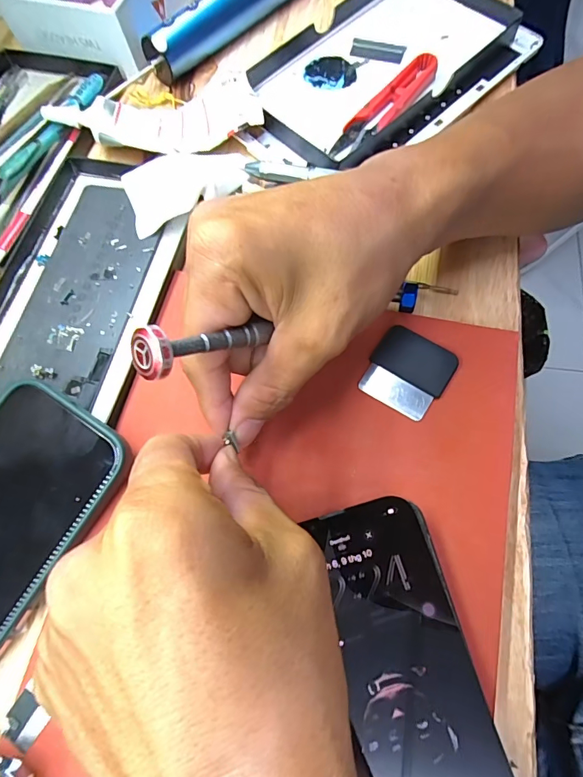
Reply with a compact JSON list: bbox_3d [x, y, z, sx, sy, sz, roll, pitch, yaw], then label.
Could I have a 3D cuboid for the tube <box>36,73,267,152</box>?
[{"bbox_3d":[-0.087,-0.181,0.276,0.133,0.018,0.044,0,71,2],"label":"tube"}]

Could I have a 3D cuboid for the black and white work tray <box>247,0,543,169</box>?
[{"bbox_3d":[0.063,-0.218,0.283,0.179,0.022,0.113,-40,74,-11],"label":"black and white work tray"}]

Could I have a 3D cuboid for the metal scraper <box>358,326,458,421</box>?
[{"bbox_3d":[0.060,-0.009,0.218,0.040,0.004,0.041,32,75,12],"label":"metal scraper"}]

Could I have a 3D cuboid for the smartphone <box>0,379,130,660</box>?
[{"bbox_3d":[-0.143,0.069,0.193,0.078,0.016,0.145,33,75,12],"label":"smartphone"}]

